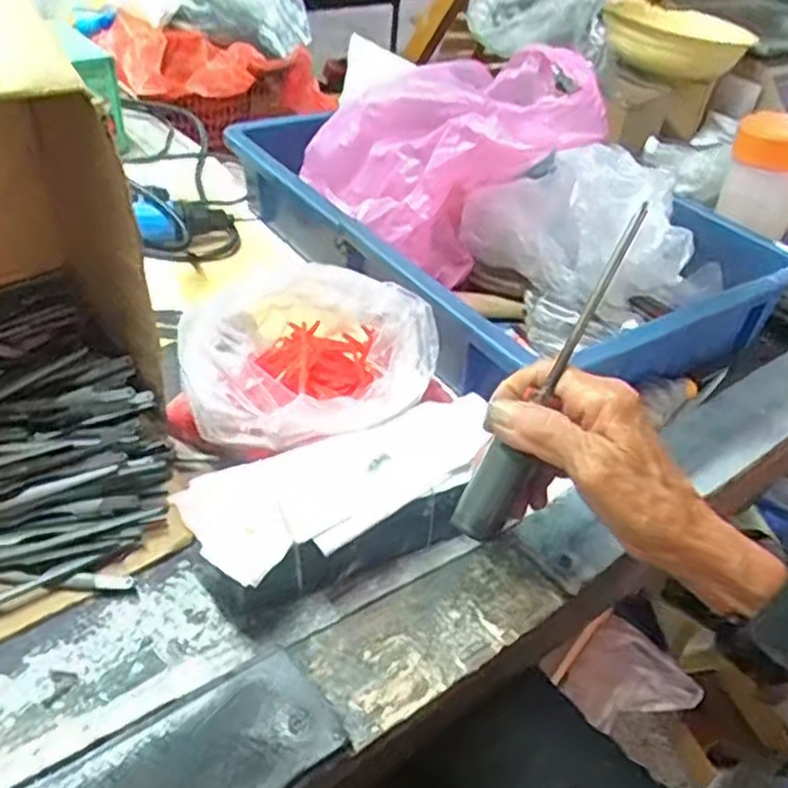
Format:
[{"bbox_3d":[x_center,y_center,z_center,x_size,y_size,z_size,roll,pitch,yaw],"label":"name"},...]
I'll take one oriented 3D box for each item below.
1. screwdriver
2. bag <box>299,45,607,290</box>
[{"bbox_3d":[0.074,-0.006,0.360,0.018,0.173,0.025,32,13,29],"label":"screwdriver"},{"bbox_3d":[0.027,-0.177,0.572,0.142,0.169,0.216,-6,40,-14],"label":"bag"}]

